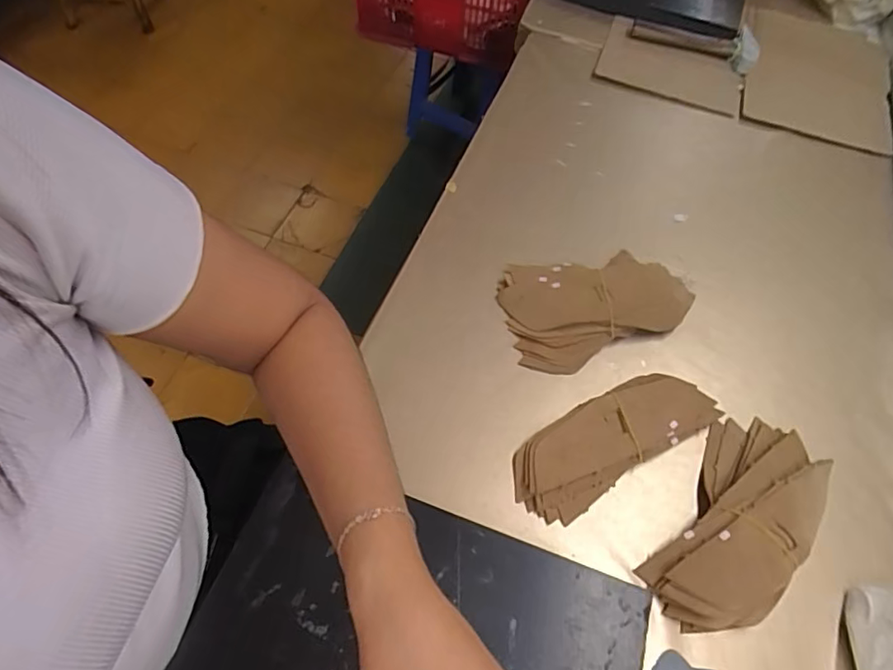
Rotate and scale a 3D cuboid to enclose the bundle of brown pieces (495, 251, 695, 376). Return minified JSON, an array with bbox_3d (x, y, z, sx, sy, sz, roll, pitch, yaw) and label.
[{"bbox_3d":[0.154,-0.032,0.547,0.193,0.035,0.131,-5,58,-5],"label":"bundle of brown pieces"}]

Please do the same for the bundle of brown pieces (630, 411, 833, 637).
[{"bbox_3d":[0.243,0.150,0.442,0.091,0.034,0.193,33,62,17],"label":"bundle of brown pieces"}]

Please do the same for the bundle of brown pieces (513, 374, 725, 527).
[{"bbox_3d":[0.147,0.090,0.478,0.196,0.025,0.071,-27,63,-18],"label":"bundle of brown pieces"}]

